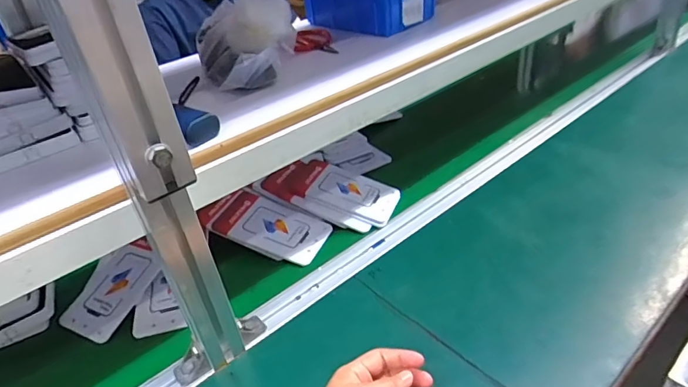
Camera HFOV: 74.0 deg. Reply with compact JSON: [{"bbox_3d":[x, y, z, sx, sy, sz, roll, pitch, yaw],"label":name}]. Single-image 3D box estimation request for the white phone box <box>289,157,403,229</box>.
[{"bbox_3d":[0.004,-0.007,0.718,0.160,0.012,0.092,21,45,12],"label":"white phone box"}]

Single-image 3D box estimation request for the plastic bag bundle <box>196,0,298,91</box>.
[{"bbox_3d":[-0.116,-0.187,0.550,0.120,0.094,0.144,-13,35,-9],"label":"plastic bag bundle"}]

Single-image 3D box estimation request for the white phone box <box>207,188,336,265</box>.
[{"bbox_3d":[-0.106,0.048,0.667,0.163,0.008,0.089,22,44,16],"label":"white phone box"}]

